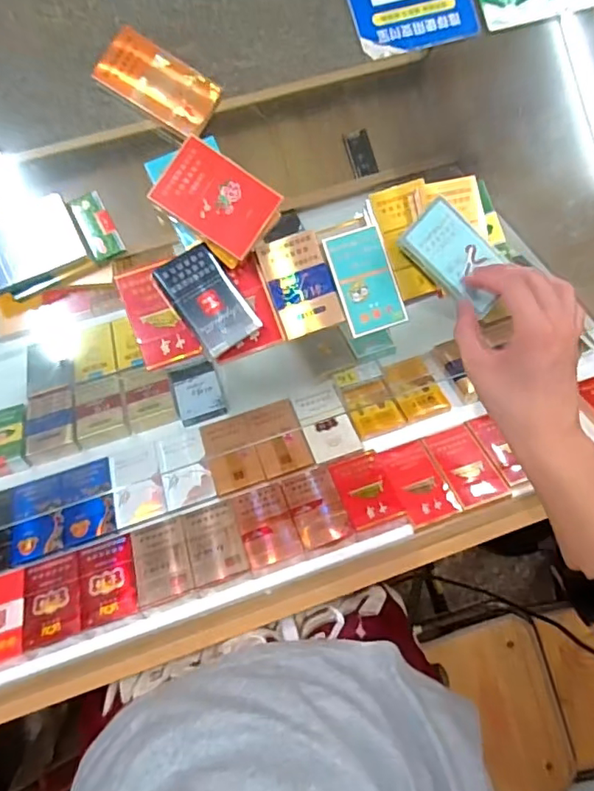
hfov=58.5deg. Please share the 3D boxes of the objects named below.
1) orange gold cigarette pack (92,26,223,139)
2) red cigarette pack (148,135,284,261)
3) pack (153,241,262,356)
[{"bbox_3d":[-0.118,-0.273,0.463,0.095,0.018,0.059,29,86,-5],"label":"orange gold cigarette pack"},{"bbox_3d":[-0.067,-0.164,0.442,0.091,0.013,0.065,33,85,-5],"label":"red cigarette pack"},{"bbox_3d":[-0.073,-0.080,0.447,0.054,0.020,0.083,-37,93,-6],"label":"pack"}]

